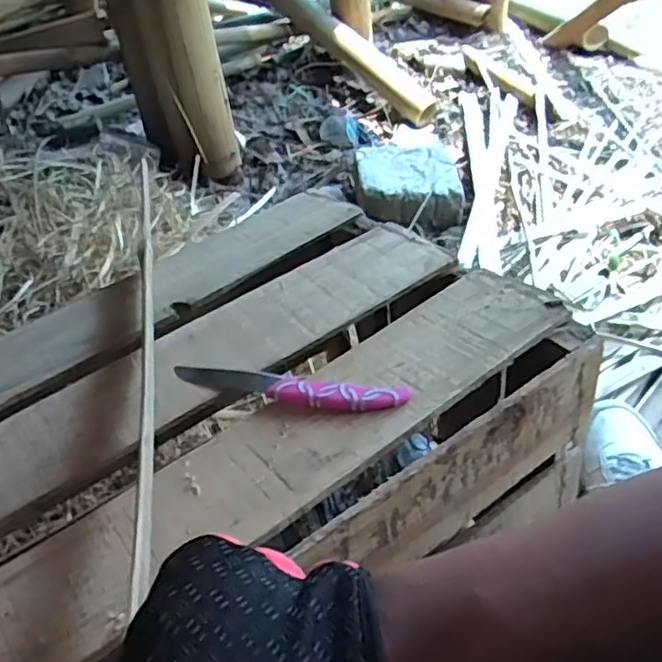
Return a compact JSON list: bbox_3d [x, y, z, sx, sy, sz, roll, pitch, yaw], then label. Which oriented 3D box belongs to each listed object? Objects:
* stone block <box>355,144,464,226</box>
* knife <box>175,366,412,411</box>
[{"bbox_3d":[0.154,-0.295,1.338,0.208,0.070,0.210,-4,43,0],"label":"stone block"},{"bbox_3d":[-0.033,0.040,0.484,0.176,0.014,0.031,5,44,24],"label":"knife"}]

